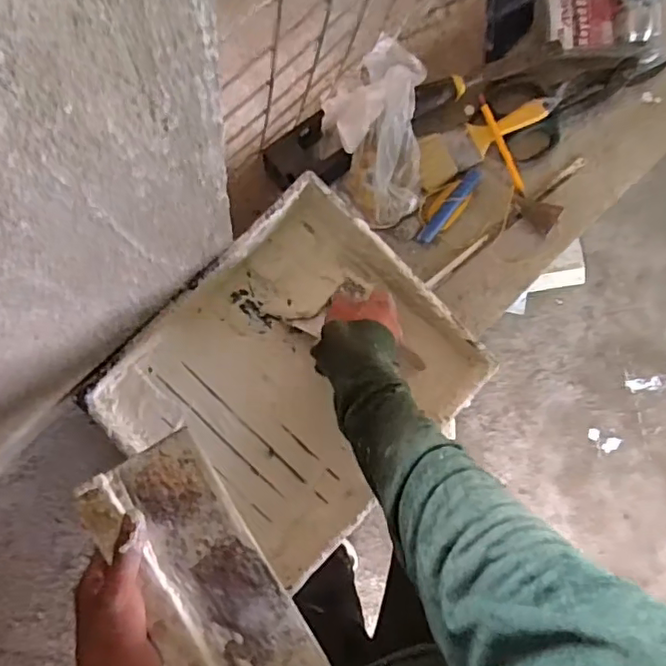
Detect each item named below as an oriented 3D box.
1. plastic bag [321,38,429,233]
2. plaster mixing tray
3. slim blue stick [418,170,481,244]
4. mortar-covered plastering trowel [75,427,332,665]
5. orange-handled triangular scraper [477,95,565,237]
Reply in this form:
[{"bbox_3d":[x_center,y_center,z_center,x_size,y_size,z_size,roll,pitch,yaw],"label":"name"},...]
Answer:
[{"bbox_3d":[0.051,-0.220,0.637,0.109,0.099,0.186,-6,88,-8],"label":"plastic bag"},{"bbox_3d":[-0.036,0.047,0.634,0.284,0.069,0.317,45,83,-3],"label":"plaster mixing tray"},{"bbox_3d":[0.137,-0.148,0.696,0.018,0.012,0.104,39,83,-4],"label":"slim blue stick"},{"bbox_3d":[-0.109,0.212,0.505,0.107,0.023,0.243,-30,86,-8],"label":"mortar-covered plastering trowel"},{"bbox_3d":[0.212,-0.195,0.701,0.033,0.027,0.174,-36,92,-8],"label":"orange-handled triangular scraper"}]

